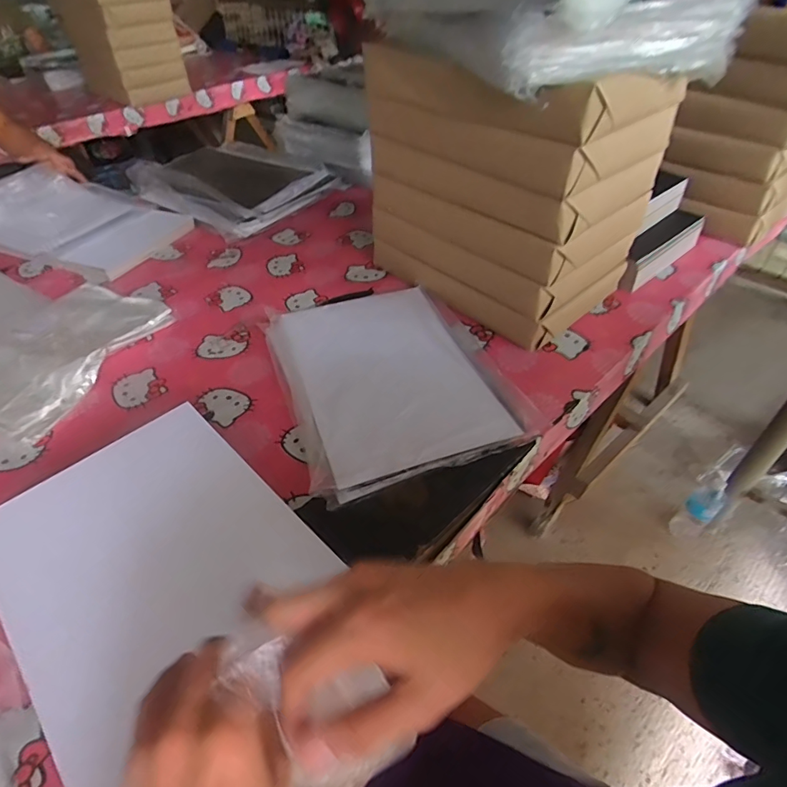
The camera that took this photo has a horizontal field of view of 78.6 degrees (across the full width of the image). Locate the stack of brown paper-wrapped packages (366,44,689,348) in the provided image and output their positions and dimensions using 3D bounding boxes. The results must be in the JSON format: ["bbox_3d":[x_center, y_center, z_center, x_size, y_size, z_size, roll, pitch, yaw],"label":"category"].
[{"bbox_3d":[0.196,-0.340,0.780,0.297,0.342,0.396,-33,52,-28],"label":"stack of brown paper-wrapped packages"}]

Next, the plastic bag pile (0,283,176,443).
[{"bbox_3d":[-0.549,-0.072,0.776,0.231,0.034,0.321,13,46,15],"label":"plastic bag pile"}]

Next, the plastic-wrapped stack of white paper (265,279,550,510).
[{"bbox_3d":[-0.014,-0.034,0.724,0.293,0.029,0.380,-16,46,-14],"label":"plastic-wrapped stack of white paper"}]

